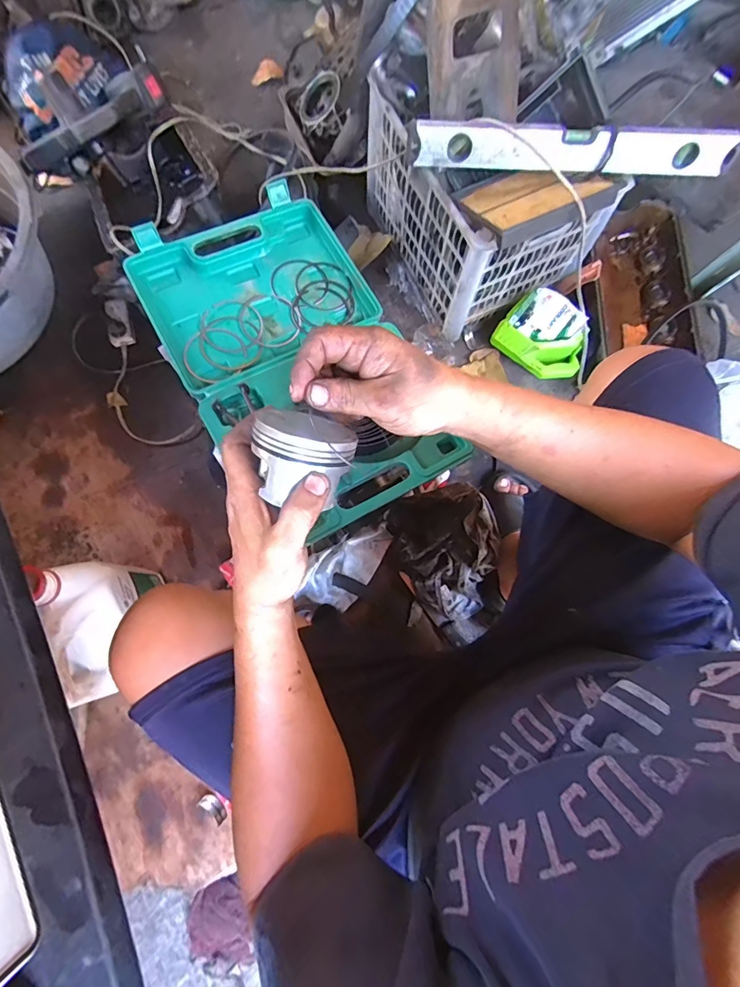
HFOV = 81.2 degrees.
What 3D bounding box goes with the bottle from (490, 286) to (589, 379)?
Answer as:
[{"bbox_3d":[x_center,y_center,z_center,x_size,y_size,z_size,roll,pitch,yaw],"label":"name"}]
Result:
[{"bbox_3d":[0.355,-0.315,0.869,0.175,0.065,0.138,38,111,7],"label":"bottle"}]

